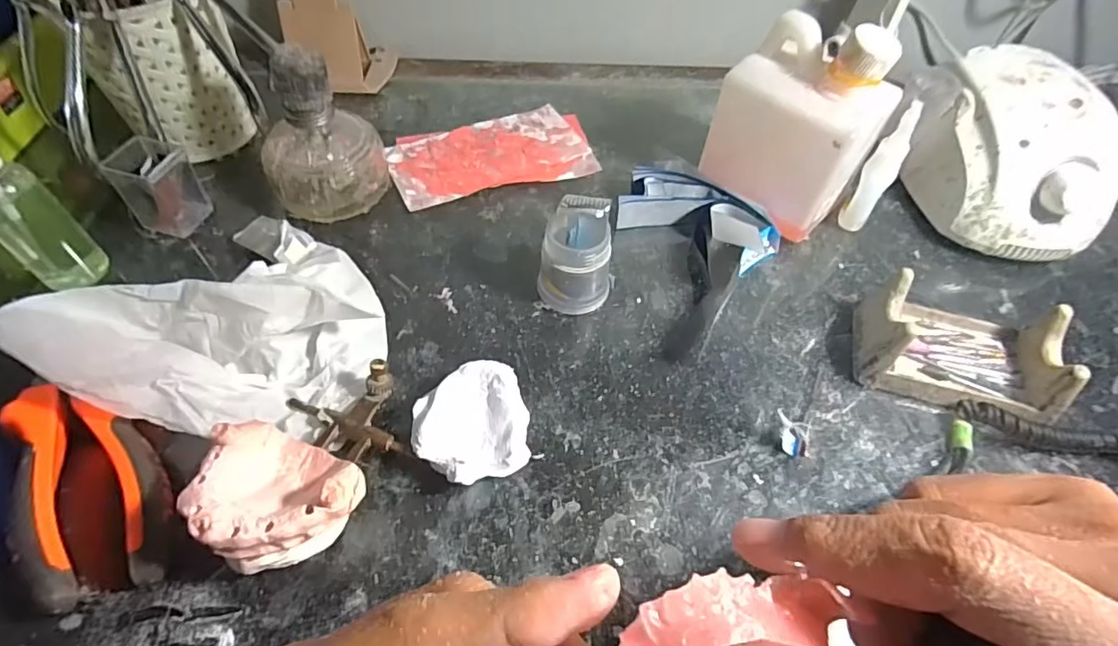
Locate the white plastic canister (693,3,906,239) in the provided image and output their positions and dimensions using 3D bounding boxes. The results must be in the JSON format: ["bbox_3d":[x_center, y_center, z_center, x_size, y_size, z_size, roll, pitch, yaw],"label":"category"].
[{"bbox_3d":[0.152,-0.126,0.360,0.086,0.127,0.059,39,61,23],"label":"white plastic canister"}]

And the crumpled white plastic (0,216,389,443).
[{"bbox_3d":[-0.169,-0.010,0.297,0.139,0.063,0.134,6,53,2],"label":"crumpled white plastic"}]

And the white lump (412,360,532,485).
[{"bbox_3d":[-0.044,0.052,0.283,0.055,0.021,0.060,-4,53,-6],"label":"white lump"}]

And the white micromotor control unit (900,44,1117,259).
[{"bbox_3d":[0.303,-0.115,0.385,0.101,0.085,0.136,-2,53,-4],"label":"white micromotor control unit"}]

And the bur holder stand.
[{"bbox_3d":[0.222,0.011,0.311,0.094,0.043,0.064,15,54,9],"label":"bur holder stand"}]

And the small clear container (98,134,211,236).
[{"bbox_3d":[-0.255,-0.086,0.360,0.035,0.051,0.035,11,53,5],"label":"small clear container"}]

